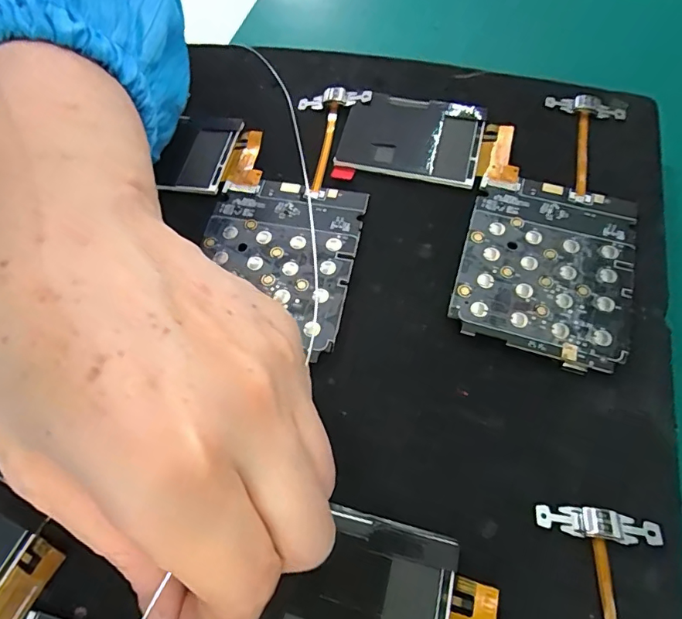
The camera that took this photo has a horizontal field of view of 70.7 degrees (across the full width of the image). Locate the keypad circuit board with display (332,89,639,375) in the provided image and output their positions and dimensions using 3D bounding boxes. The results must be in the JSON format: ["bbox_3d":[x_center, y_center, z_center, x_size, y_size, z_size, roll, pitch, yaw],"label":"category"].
[{"bbox_3d":[0.055,-0.046,0.197,0.121,0.010,0.124,15,64,8],"label":"keypad circuit board with display"}]

